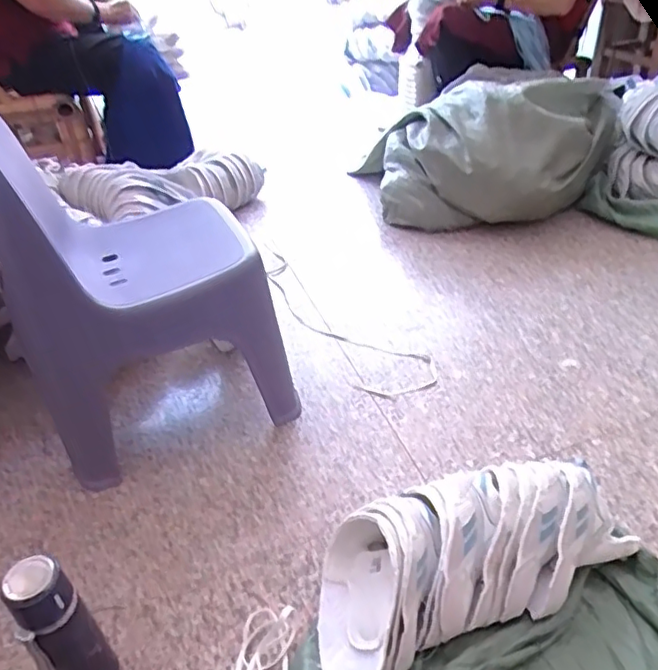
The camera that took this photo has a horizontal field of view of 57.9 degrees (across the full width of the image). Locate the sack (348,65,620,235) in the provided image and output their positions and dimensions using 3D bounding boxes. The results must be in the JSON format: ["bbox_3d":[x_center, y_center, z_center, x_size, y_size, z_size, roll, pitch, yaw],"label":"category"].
[{"bbox_3d":[0.451,-0.515,1.654,0.714,0.321,0.388,0,38,5],"label":"sack"}]

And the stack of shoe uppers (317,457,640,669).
[{"bbox_3d":[0.186,0.296,0.803,0.430,0.136,0.192,-13,37,-12],"label":"stack of shoe uppers"}]

